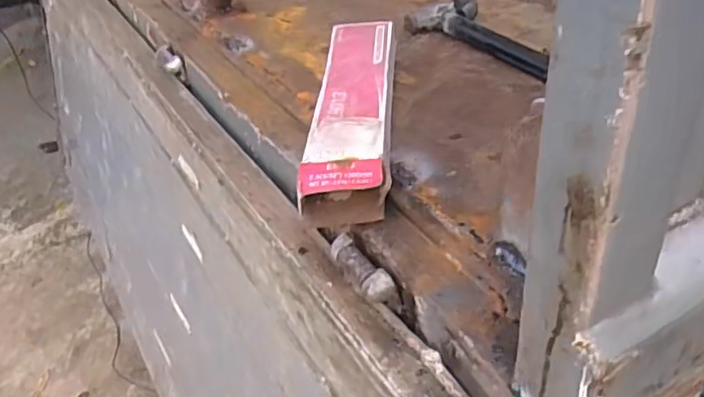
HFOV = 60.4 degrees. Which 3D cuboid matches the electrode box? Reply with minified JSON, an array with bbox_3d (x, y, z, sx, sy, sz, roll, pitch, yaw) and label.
[{"bbox_3d":[0.004,-0.099,0.638,0.078,0.050,0.308,-1,36,7],"label":"electrode box"}]

